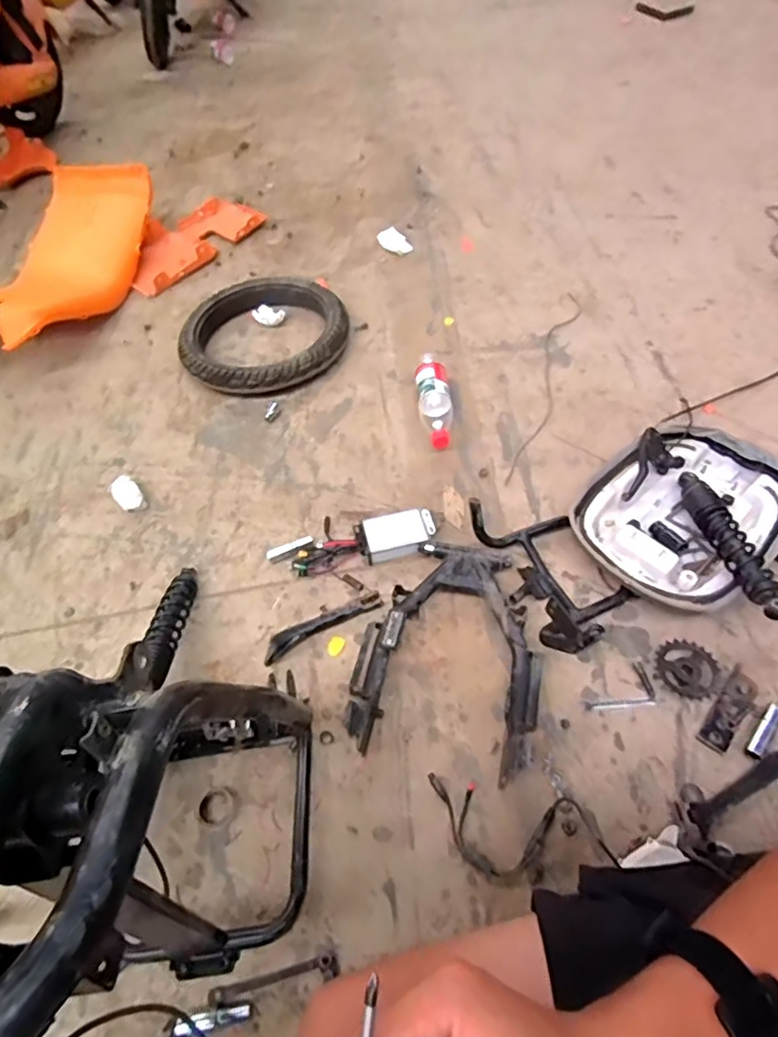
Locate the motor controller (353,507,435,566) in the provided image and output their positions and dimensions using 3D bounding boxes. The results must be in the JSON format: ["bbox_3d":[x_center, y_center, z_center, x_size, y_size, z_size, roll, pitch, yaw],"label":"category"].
[{"bbox_3d":[0.013,0.029,0.950,0.129,0.040,0.078,-10,54,-3],"label":"motor controller"}]

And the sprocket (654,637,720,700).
[{"bbox_3d":[0.405,0.205,0.789,0.081,0.019,0.082,-2,54,3],"label":"sprocket"}]

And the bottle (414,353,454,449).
[{"bbox_3d":[0.090,-0.230,1.118,0.067,0.062,0.230,-7,54,-1],"label":"bottle"}]

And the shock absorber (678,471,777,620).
[{"bbox_3d":[0.490,0.028,0.832,0.052,0.040,0.283,-5,42,0],"label":"shock absorber"}]

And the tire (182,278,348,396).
[{"bbox_3d":[-0.266,-0.396,1.260,0.343,0.066,0.349,-2,54,3],"label":"tire"}]

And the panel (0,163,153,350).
[{"bbox_3d":[-0.784,-0.614,1.388,0.270,0.162,0.640,6,55,8],"label":"panel"}]

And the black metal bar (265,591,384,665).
[{"bbox_3d":[-0.098,0.158,0.863,0.190,0.033,0.030,-26,57,-14],"label":"black metal bar"}]

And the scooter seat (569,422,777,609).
[{"bbox_3d":[0.478,-0.007,0.897,0.372,0.092,0.291,-37,60,-21],"label":"scooter seat"}]

